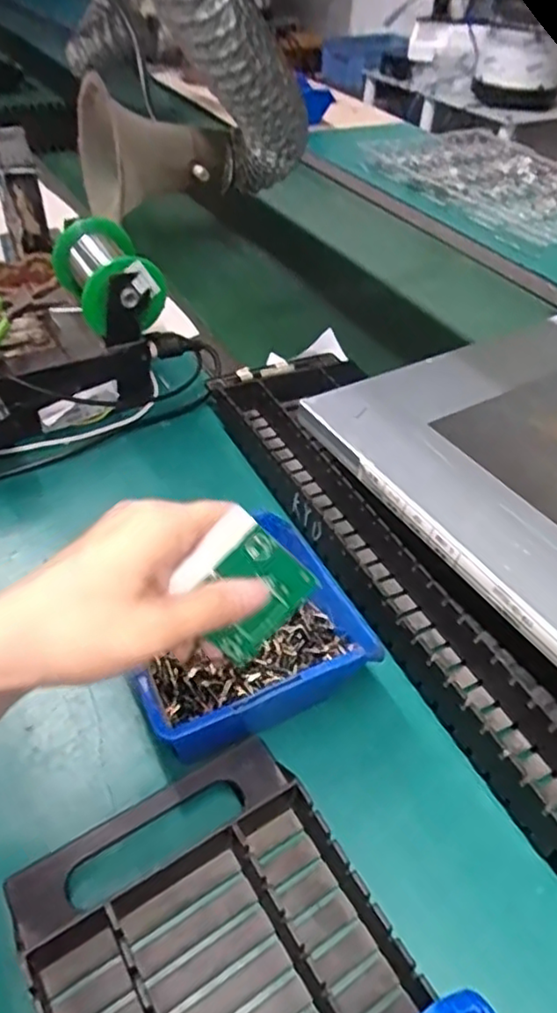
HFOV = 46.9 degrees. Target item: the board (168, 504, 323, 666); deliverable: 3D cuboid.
[{"bbox_3d":[-0.015,0.035,0.276,0.049,0.056,0.005,-45,29,-5],"label":"board"}]

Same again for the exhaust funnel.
[{"bbox_3d":[-0.158,-0.457,0.839,0.167,0.148,0.184,-19,50,-22],"label":"exhaust funnel"}]

